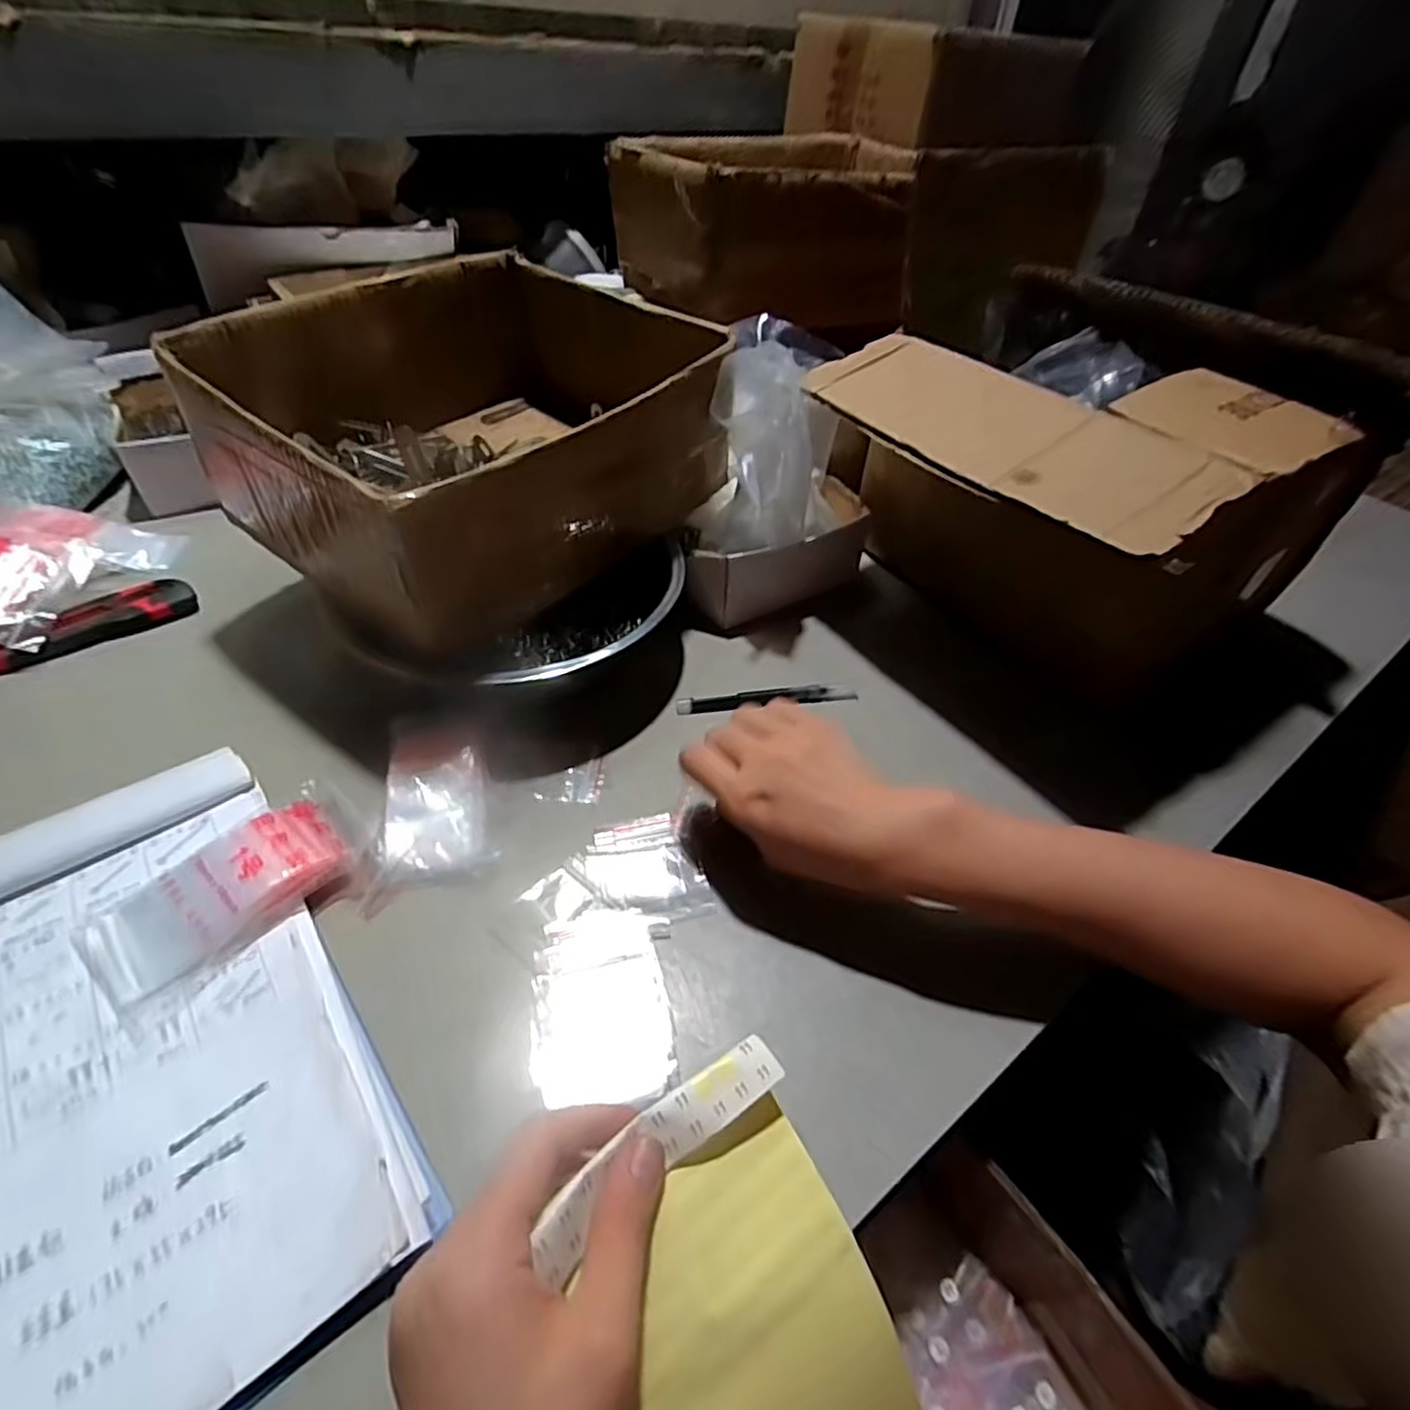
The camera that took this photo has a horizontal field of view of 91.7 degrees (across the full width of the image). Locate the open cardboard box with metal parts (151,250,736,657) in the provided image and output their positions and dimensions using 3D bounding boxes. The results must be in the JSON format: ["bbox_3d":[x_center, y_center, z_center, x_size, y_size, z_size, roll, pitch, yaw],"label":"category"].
[{"bbox_3d":[-0.167,-0.207,0.513,0.274,0.139,0.313,29,50,23],"label":"open cardboard box with metal parts"}]

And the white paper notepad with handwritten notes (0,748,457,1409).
[{"bbox_3d":[-0.282,0.169,0.299,0.221,0.029,0.303,-27,52,-30],"label":"white paper notepad with handwritten notes"}]

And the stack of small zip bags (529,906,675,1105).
[{"bbox_3d":[-0.052,0.151,0.353,0.069,0.005,0.095,-1,45,-6],"label":"stack of small zip bags"}]

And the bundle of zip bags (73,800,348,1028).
[{"bbox_3d":[-0.260,0.098,0.366,0.067,0.024,0.119,33,52,25],"label":"bundle of zip bags"}]

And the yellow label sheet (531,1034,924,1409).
[{"bbox_3d":[0.017,0.262,0.267,0.119,0.024,0.208,-21,87,-30],"label":"yellow label sheet"}]

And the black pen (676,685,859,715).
[{"bbox_3d":[0.048,-0.006,0.518,0.138,0.013,0.012,-6,46,-10],"label":"black pen"}]

